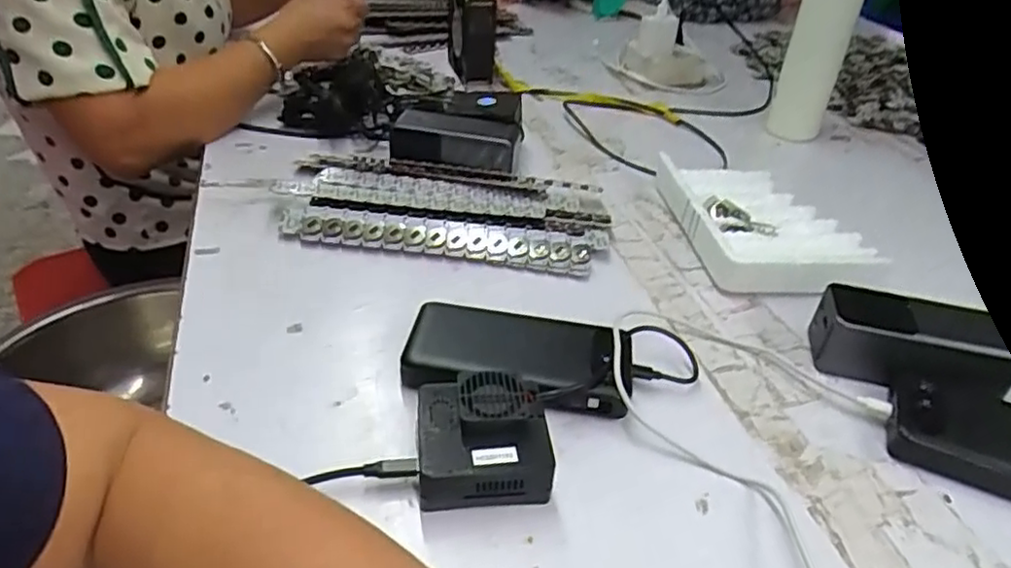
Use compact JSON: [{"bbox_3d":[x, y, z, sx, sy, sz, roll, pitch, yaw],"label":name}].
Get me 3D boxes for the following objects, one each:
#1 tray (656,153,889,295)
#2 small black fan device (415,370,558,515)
[{"bbox_3d":[0.246,-0.060,0.653,0.159,0.037,0.216,1,36,-6],"label":"tray"},{"bbox_3d":[-0.014,0.092,0.407,0.075,0.045,0.070,-1,36,-9],"label":"small black fan device"}]

